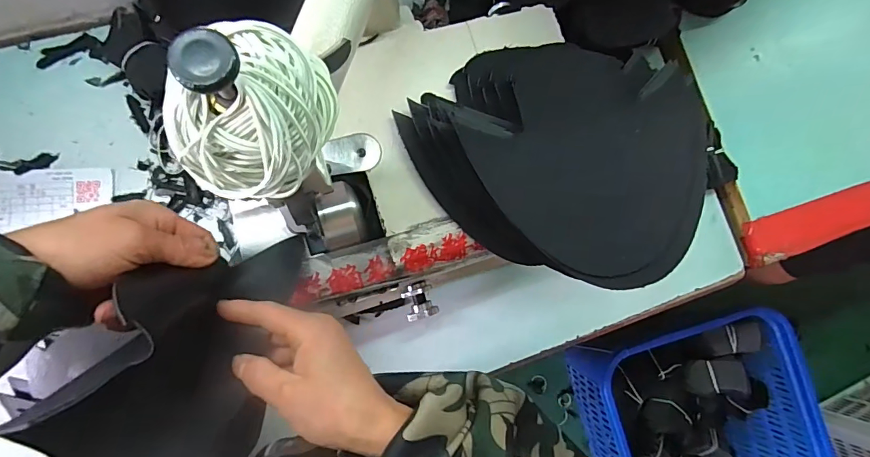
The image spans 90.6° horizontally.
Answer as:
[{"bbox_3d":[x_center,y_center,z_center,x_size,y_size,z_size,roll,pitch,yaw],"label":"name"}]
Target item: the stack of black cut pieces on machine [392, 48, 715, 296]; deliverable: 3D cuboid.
[{"bbox_3d":[0.104,-0.069,0.370,0.245,0.045,0.196,17,83,-3],"label":"stack of black cut pieces on machine"}]

